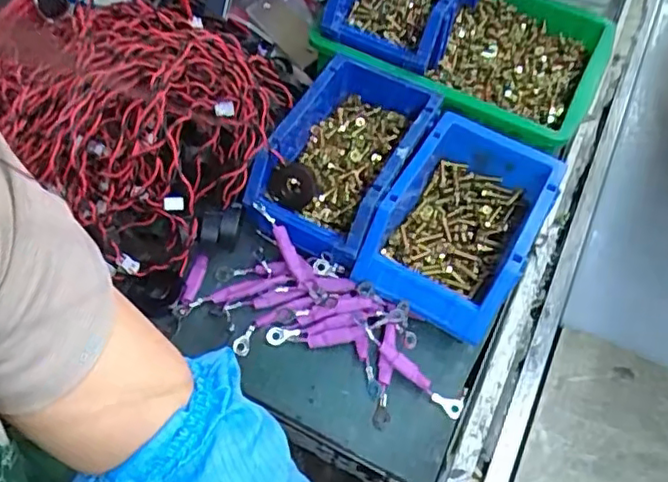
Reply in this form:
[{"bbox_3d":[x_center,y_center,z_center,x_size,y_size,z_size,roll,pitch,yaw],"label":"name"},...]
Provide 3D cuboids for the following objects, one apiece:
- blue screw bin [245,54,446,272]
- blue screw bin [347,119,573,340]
[{"bbox_3d":[0.008,-0.070,0.505,0.104,0.059,0.164,25,58,12],"label":"blue screw bin"},{"bbox_3d":[0.098,-0.015,0.471,0.109,0.062,0.151,27,58,13],"label":"blue screw bin"}]

